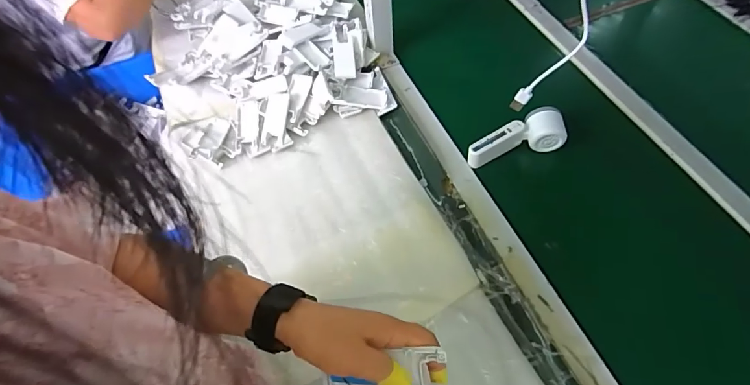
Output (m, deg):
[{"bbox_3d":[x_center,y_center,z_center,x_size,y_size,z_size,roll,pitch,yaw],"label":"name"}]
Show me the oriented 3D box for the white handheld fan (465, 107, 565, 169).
[{"bbox_3d":[0.226,-0.090,0.686,0.155,0.049,0.061,-15,59,-5],"label":"white handheld fan"}]

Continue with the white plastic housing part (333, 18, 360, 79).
[{"bbox_3d":[-0.055,-0.278,0.801,0.051,0.024,0.140,-2,58,3],"label":"white plastic housing part"}]

